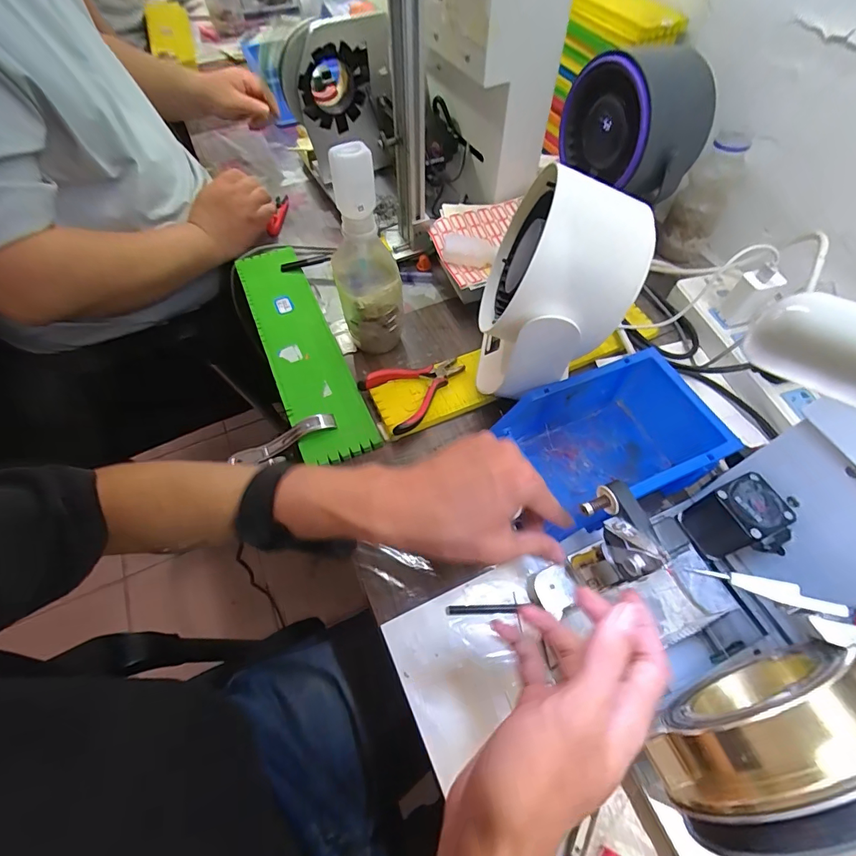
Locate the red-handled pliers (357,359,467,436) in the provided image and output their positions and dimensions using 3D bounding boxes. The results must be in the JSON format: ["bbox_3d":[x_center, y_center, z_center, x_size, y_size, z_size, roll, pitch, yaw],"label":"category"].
[{"bbox_3d":[-0.010,-0.047,0.476,0.109,0.023,0.084,-31,63,-17],"label":"red-handled pliers"}]

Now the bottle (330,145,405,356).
[{"bbox_3d":[-0.067,-0.175,0.451,0.063,0.224,0.076,-17,60,-10],"label":"bottle"}]

